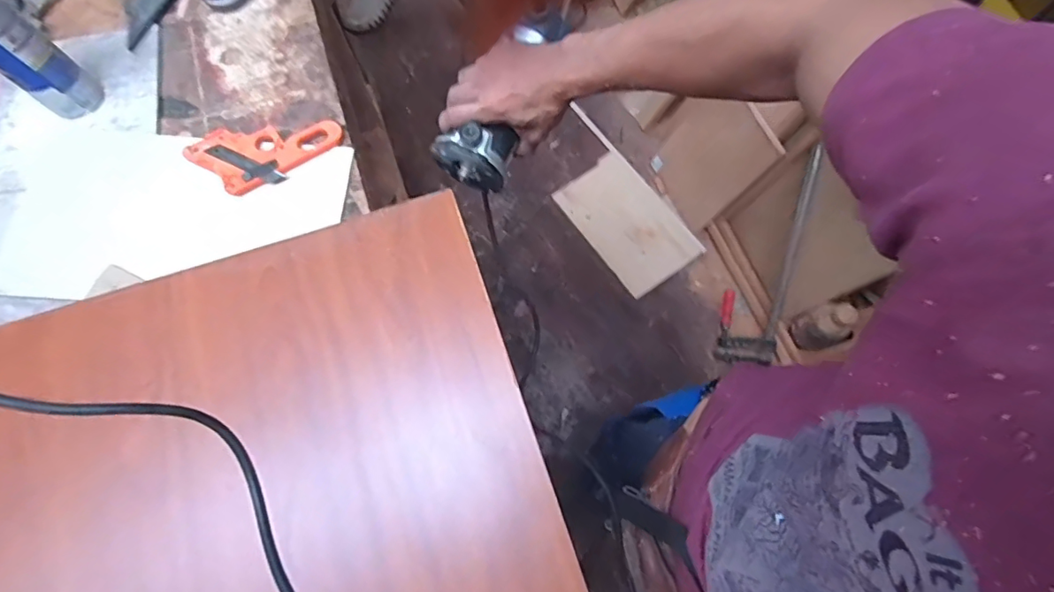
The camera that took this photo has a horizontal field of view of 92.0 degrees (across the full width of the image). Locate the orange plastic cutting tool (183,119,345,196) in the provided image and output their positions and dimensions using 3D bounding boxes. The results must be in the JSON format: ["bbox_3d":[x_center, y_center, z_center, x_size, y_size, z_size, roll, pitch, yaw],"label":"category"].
[{"bbox_3d":[-0.324,-0.191,0.630,0.163,0.014,0.107,-39,76,-11],"label":"orange plastic cutting tool"}]

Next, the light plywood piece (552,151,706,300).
[{"bbox_3d":[0.299,-0.222,1.529,0.261,0.014,0.413,-35,74,-10],"label":"light plywood piece"}]

